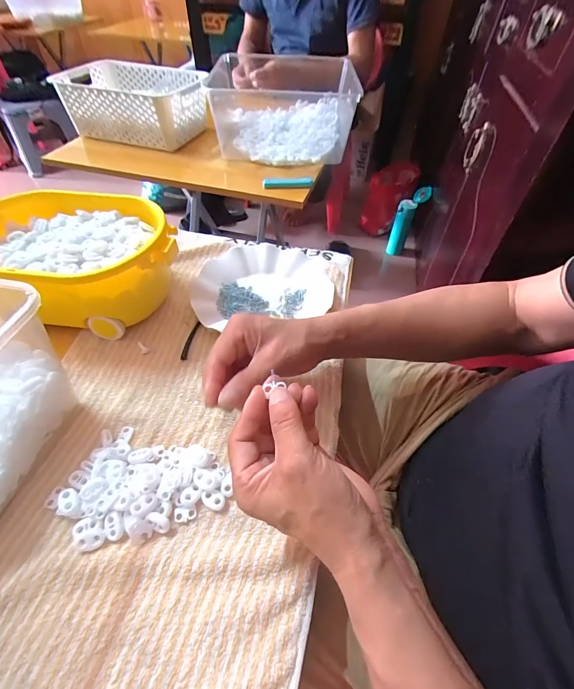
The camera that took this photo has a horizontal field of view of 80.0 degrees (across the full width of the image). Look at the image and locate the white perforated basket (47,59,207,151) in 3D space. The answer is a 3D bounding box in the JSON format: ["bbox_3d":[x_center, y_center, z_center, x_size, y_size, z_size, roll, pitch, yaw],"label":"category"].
[{"bbox_3d":[-0.347,-0.569,0.804,0.291,0.108,0.212,16,51,12],"label":"white perforated basket"}]

